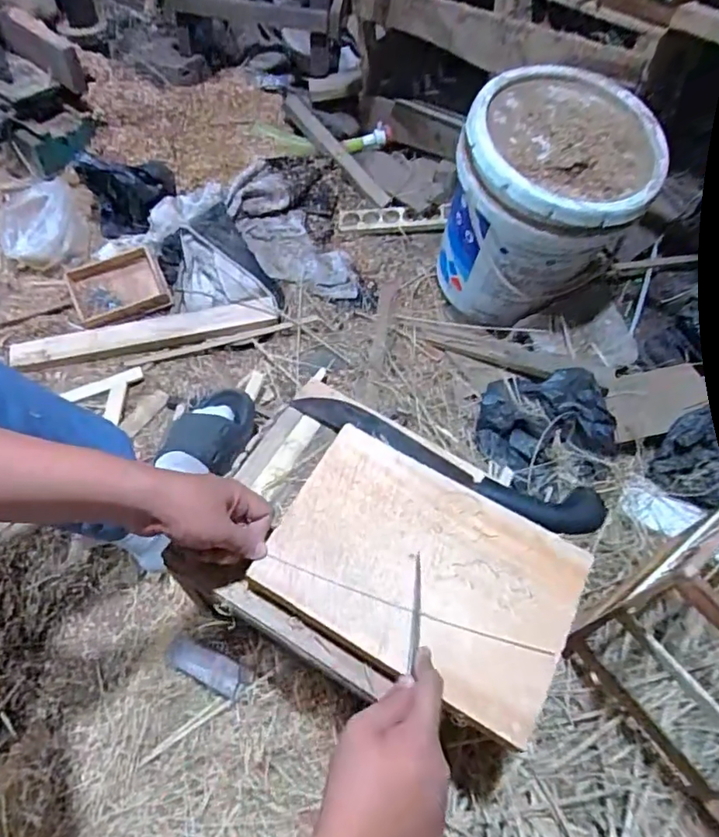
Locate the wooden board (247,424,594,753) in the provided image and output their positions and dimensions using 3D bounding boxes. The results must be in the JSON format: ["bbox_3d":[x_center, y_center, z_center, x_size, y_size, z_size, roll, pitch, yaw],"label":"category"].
[{"bbox_3d":[0.061,0.142,0.527,0.280,0.011,0.190,27,62,13],"label":"wooden board"}]

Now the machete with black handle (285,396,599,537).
[{"bbox_3d":[0.092,0.044,0.612,0.358,0.041,0.057,22,61,10],"label":"machete with black handle"}]

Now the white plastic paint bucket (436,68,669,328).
[{"bbox_3d":[0.303,-0.345,0.949,0.284,0.336,0.291,1,59,-2],"label":"white plastic paint bucket"}]

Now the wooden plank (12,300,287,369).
[{"bbox_3d":[-0.376,-0.152,0.974,0.451,0.033,0.051,-10,58,-10],"label":"wooden plank"}]

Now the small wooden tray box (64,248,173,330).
[{"bbox_3d":[-0.440,-0.238,0.995,0.157,0.032,0.137,-21,60,-16],"label":"small wooden tray box"}]

